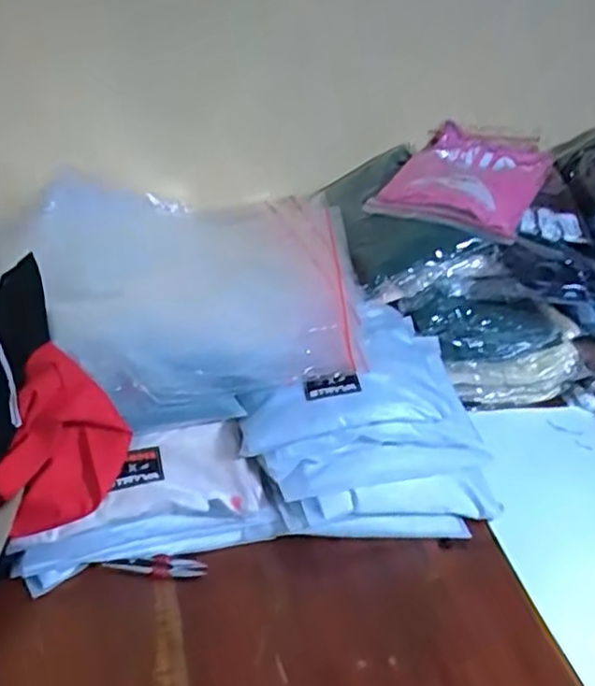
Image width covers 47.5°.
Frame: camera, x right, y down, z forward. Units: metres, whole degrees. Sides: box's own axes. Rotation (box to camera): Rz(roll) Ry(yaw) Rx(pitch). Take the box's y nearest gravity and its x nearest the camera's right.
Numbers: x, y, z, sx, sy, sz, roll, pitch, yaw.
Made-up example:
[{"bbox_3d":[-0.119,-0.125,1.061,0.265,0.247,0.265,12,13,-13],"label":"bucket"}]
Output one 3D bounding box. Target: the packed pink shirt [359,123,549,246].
[{"bbox_3d":[0.241,-0.229,0.952,0.186,0.054,0.306,23,44,18],"label":"packed pink shirt"}]

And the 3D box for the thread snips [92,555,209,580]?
[{"bbox_3d":[-0.138,0.213,0.643,0.103,0.008,0.022,1,31,-12],"label":"thread snips"}]

